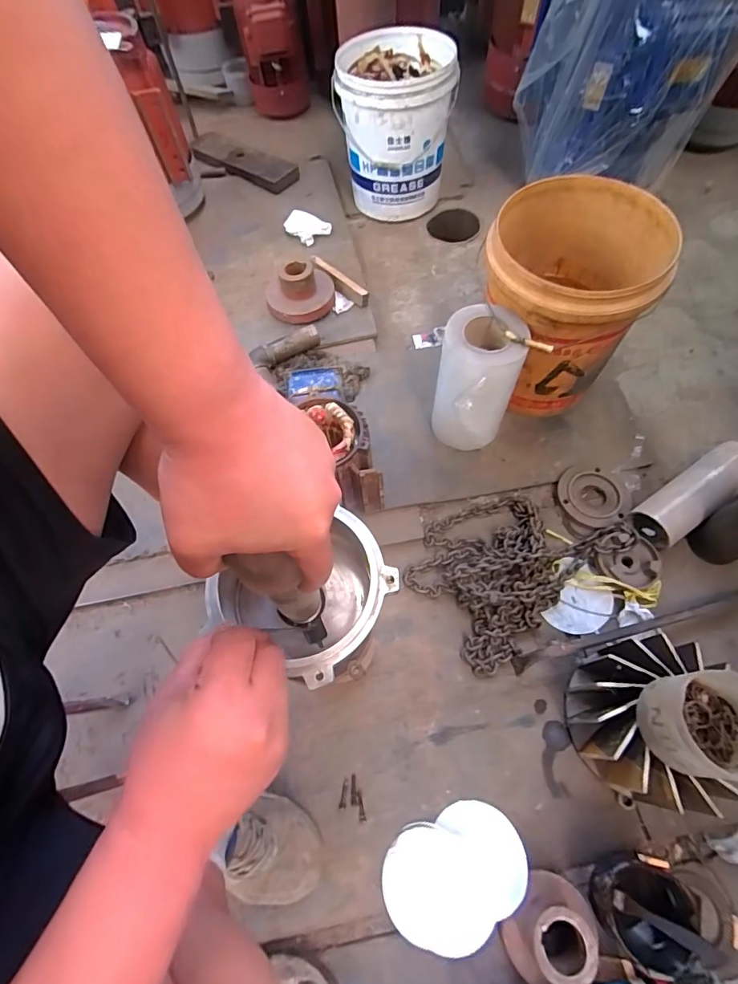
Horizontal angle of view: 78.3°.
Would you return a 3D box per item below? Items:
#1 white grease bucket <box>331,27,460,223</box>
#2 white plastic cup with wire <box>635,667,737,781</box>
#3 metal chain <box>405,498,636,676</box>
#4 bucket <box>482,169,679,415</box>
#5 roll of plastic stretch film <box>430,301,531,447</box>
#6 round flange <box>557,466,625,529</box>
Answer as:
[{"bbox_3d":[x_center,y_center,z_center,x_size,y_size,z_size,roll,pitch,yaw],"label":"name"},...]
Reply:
[{"bbox_3d":[0.062,-0.896,1.132,0.260,0.299,0.255,-1,64,1],"label":"white grease bucket"},{"bbox_3d":[0.406,0.275,0.538,0.126,0.091,0.113,4,64,4],"label":"white plastic cup with wire"},{"bbox_3d":[0.246,0.105,0.800,0.360,0.061,0.253,-39,71,-15],"label":"metal chain"},{"bbox_3d":[0.349,-0.345,0.840,0.267,0.289,0.275,-1,64,1],"label":"bucket"},{"bbox_3d":[0.188,-0.186,0.831,0.128,0.250,0.158,13,65,8],"label":"roll of plastic stretch film"},{"bbox_3d":[0.420,0.006,0.855,0.114,0.023,0.125,0,66,1],"label":"round flange"}]

